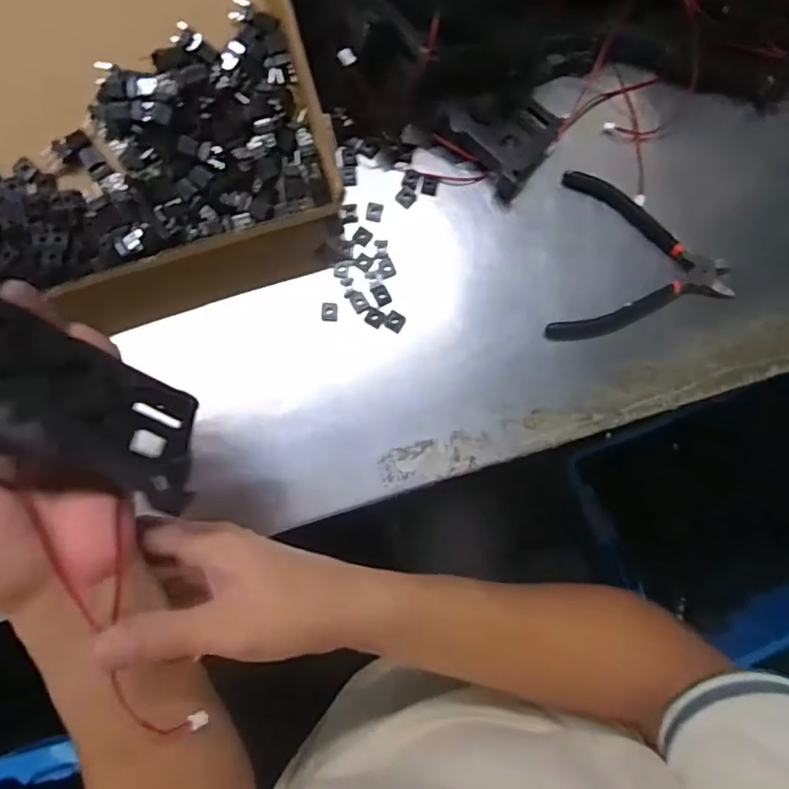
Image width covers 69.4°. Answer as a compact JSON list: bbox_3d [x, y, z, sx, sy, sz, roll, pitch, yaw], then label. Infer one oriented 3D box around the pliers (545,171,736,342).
[{"bbox_3d":[0.187,-0.096,0.423,0.129,0.011,0.132,10,82,0],"label":"pliers"}]

